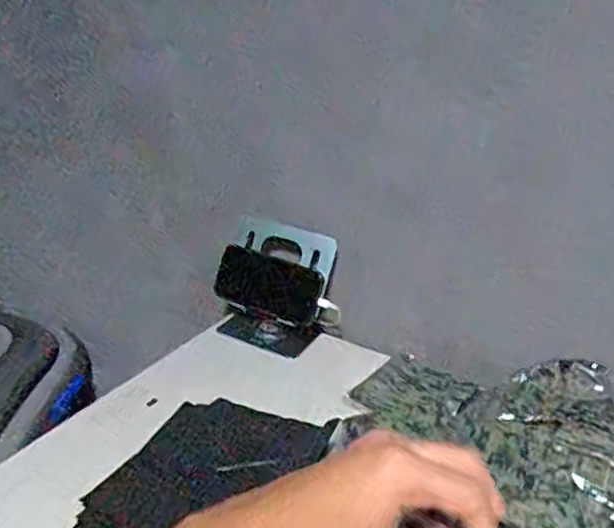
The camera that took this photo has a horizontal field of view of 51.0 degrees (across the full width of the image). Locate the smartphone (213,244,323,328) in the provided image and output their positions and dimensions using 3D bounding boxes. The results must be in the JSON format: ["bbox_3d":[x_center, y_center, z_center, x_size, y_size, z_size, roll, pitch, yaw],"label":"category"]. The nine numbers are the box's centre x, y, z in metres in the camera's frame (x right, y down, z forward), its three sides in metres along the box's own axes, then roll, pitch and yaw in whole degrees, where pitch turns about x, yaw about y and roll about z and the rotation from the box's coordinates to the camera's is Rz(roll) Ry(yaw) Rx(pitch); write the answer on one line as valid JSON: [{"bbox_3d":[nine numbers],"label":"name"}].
[{"bbox_3d":[-0.055,0.031,0.903,0.145,0.079,0.009,19,2,5],"label":"smartphone"}]

